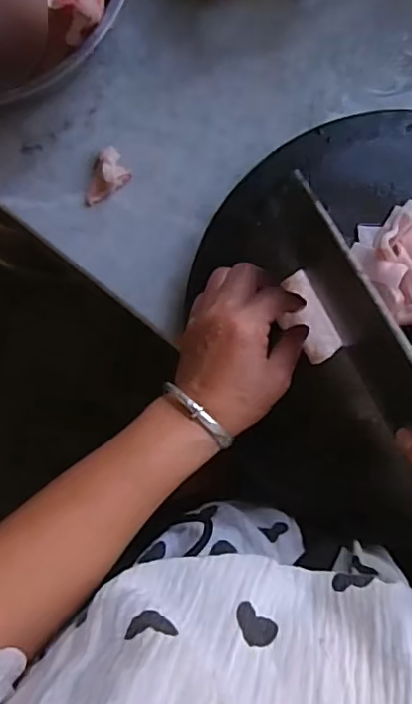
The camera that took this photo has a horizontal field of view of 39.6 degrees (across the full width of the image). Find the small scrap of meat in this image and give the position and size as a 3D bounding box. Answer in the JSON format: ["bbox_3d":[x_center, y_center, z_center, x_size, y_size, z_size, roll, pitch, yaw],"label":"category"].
[{"bbox_3d":[-0.092,-0.155,0.509,0.046,0.029,0.033,-29,82,-1],"label":"small scrap of meat"}]

